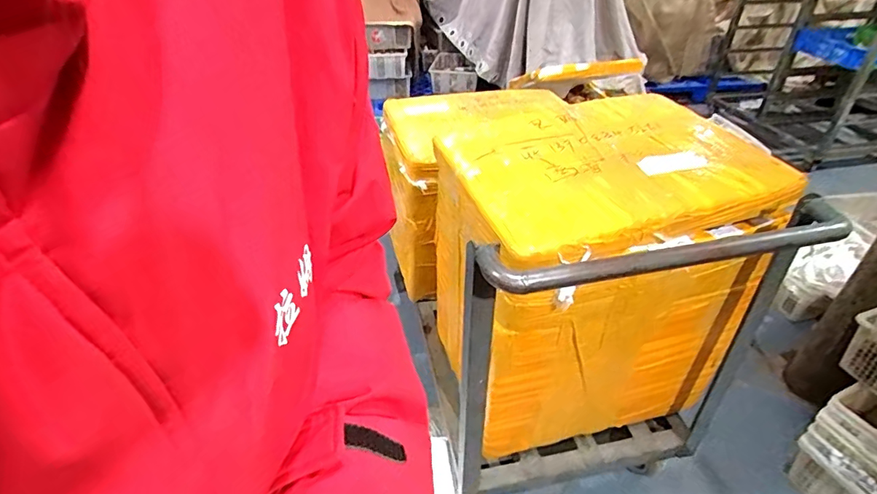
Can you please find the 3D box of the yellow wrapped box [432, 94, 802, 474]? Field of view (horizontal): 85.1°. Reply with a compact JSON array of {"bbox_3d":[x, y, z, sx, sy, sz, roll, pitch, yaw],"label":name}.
[{"bbox_3d":[0.310,0.043,1.111,0.576,0.610,0.491,-12,38,-17],"label":"yellow wrapped box"}]

